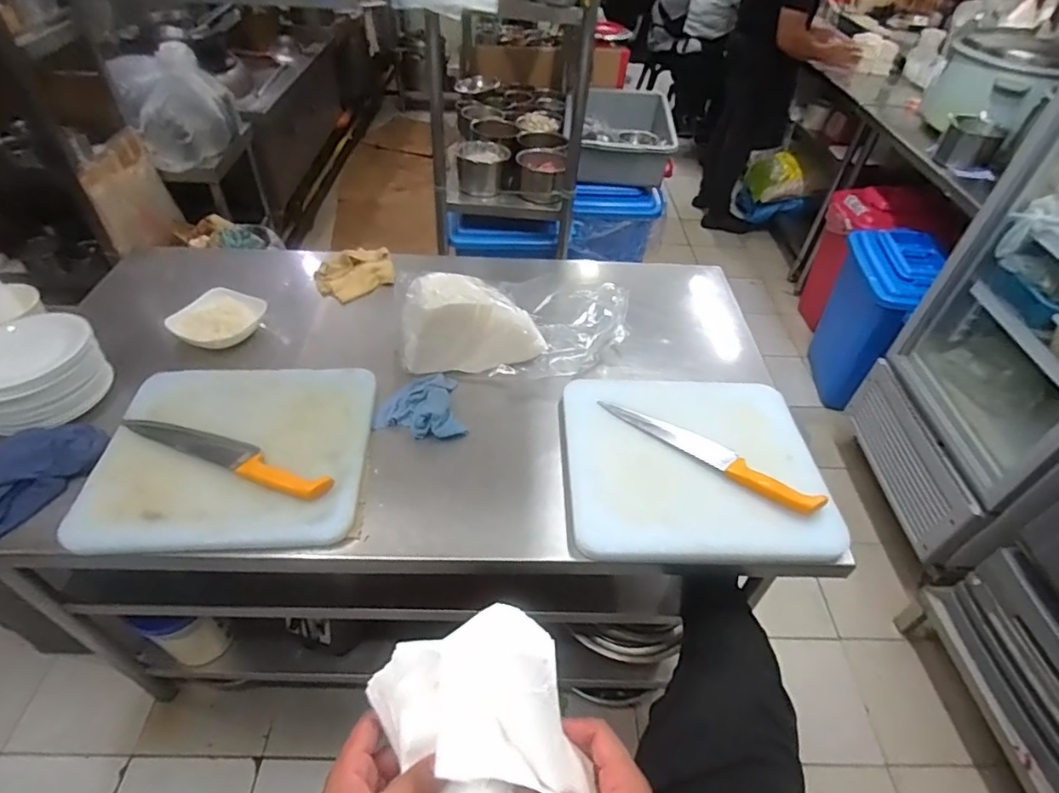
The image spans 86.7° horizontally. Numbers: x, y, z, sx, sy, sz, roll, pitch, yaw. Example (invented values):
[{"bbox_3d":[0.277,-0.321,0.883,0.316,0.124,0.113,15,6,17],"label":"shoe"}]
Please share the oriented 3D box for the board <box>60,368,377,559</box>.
[{"bbox_3d":[-0.451,0.082,0.872,0.387,0.035,0.342,-1,49,-4],"label":"board"}]

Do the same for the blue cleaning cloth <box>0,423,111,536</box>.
[{"bbox_3d":[-0.758,0.113,0.830,0.167,0.054,0.217,25,49,21],"label":"blue cleaning cloth"}]

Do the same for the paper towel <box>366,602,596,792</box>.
[{"bbox_3d":[-0.038,0.241,0.406,0.131,0.102,0.149,-17,48,-19],"label":"paper towel"}]

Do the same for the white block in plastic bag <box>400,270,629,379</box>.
[{"bbox_3d":[-0.031,-0.142,1.045,0.407,0.135,0.226,-17,48,-19],"label":"white block in plastic bag"}]

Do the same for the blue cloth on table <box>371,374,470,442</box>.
[{"bbox_3d":[-0.190,0.017,0.956,0.142,0.030,0.131,-7,46,-10],"label":"blue cloth on table"}]

